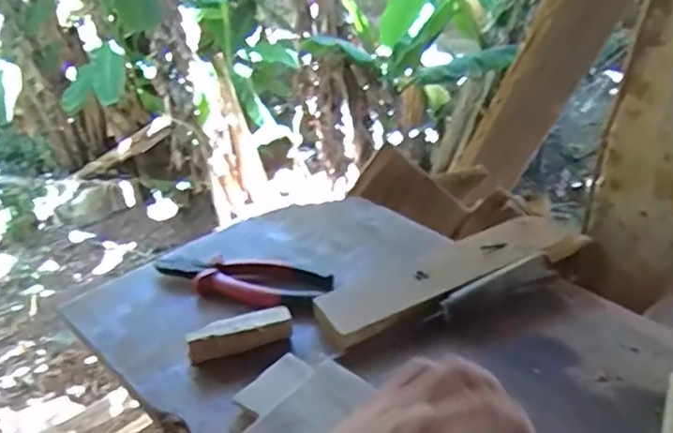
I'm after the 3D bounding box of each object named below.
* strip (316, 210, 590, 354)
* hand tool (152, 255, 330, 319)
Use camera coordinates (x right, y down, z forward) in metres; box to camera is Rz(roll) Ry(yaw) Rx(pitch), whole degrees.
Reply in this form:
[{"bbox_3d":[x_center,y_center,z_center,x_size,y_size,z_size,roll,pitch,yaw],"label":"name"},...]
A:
[{"bbox_3d":[0.115,0.051,0.611,0.284,0.020,0.075,-18,33,-20],"label":"strip"},{"bbox_3d":[-0.096,0.063,0.620,0.175,0.024,0.068,11,36,19],"label":"hand tool"}]

